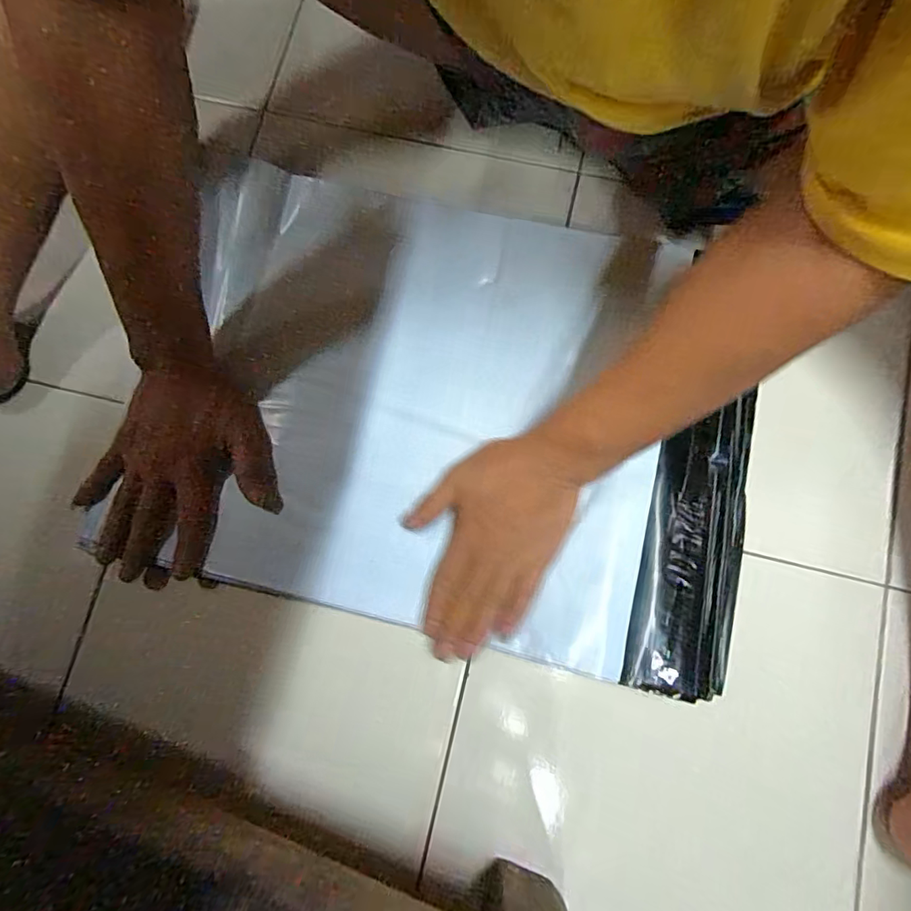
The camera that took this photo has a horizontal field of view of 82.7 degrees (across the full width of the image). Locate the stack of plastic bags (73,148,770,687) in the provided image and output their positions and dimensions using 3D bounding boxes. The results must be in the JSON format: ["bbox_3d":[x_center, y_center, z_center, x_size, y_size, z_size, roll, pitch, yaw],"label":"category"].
[{"bbox_3d":[-0.011,-0.038,0.412,0.465,0.043,0.353,13,80,4],"label":"stack of plastic bags"}]

